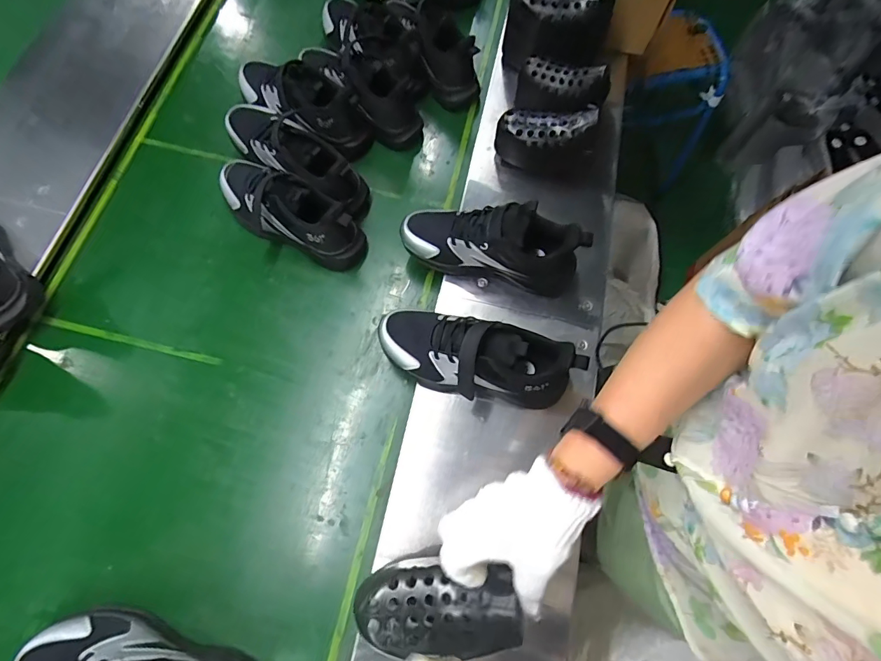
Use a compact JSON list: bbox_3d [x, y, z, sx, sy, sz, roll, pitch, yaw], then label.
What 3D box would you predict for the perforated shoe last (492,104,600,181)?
[{"bbox_3d":[0.160,-0.301,0.677,0.144,0.115,0.067,15,70,4],"label":"perforated shoe last"}]

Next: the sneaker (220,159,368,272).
[{"bbox_3d":[-0.235,-0.183,0.647,0.246,0.101,0.087,31,72,8],"label":"sneaker"}]

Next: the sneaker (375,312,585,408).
[{"bbox_3d":[0.041,0.031,0.547,0.247,0.125,0.093,16,70,3],"label":"sneaker"}]

